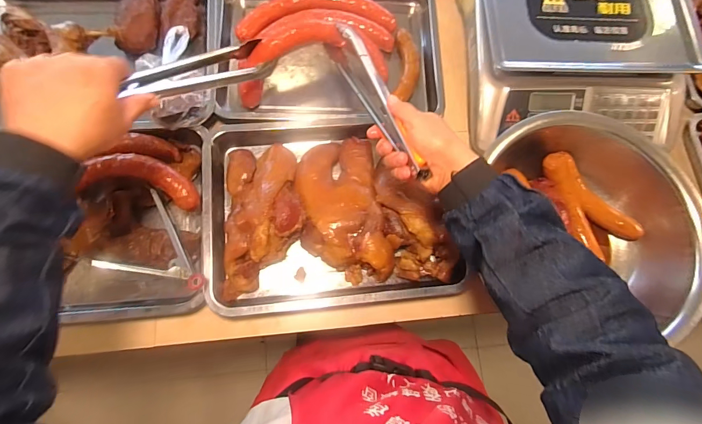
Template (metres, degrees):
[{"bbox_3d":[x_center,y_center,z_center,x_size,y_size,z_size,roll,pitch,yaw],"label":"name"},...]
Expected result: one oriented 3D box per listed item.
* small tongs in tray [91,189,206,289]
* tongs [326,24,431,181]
[{"bbox_3d":[-0.256,0.056,0.503,0.143,0.029,0.120,34,79,6],"label":"small tongs in tray"},{"bbox_3d":[0.025,-0.168,0.515,0.037,0.056,0.324,-19,53,-5],"label":"tongs"}]

